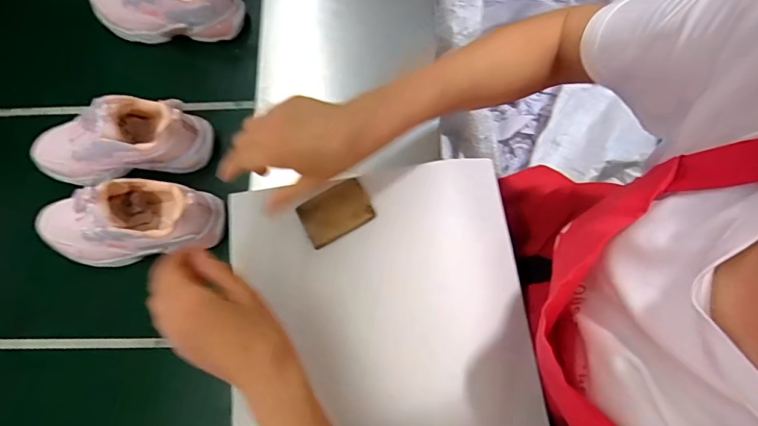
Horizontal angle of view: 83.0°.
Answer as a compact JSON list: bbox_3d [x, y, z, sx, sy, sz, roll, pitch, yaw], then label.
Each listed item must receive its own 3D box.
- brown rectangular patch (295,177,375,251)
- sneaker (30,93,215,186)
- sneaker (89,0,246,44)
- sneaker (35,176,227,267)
[{"bbox_3d":[-0.045,-0.001,0.447,0.071,0.008,0.049,-28,74,-7],"label":"brown rectangular patch"},{"bbox_3d":[-0.323,-0.090,0.523,0.208,0.097,0.078,-8,73,-1],"label":"sneaker"},{"bbox_3d":[-0.297,-0.297,0.577,0.204,0.100,0.080,3,73,2],"label":"sneaker"},{"bbox_3d":[-0.301,0.006,0.496,0.211,0.122,0.084,-6,73,0],"label":"sneaker"}]

